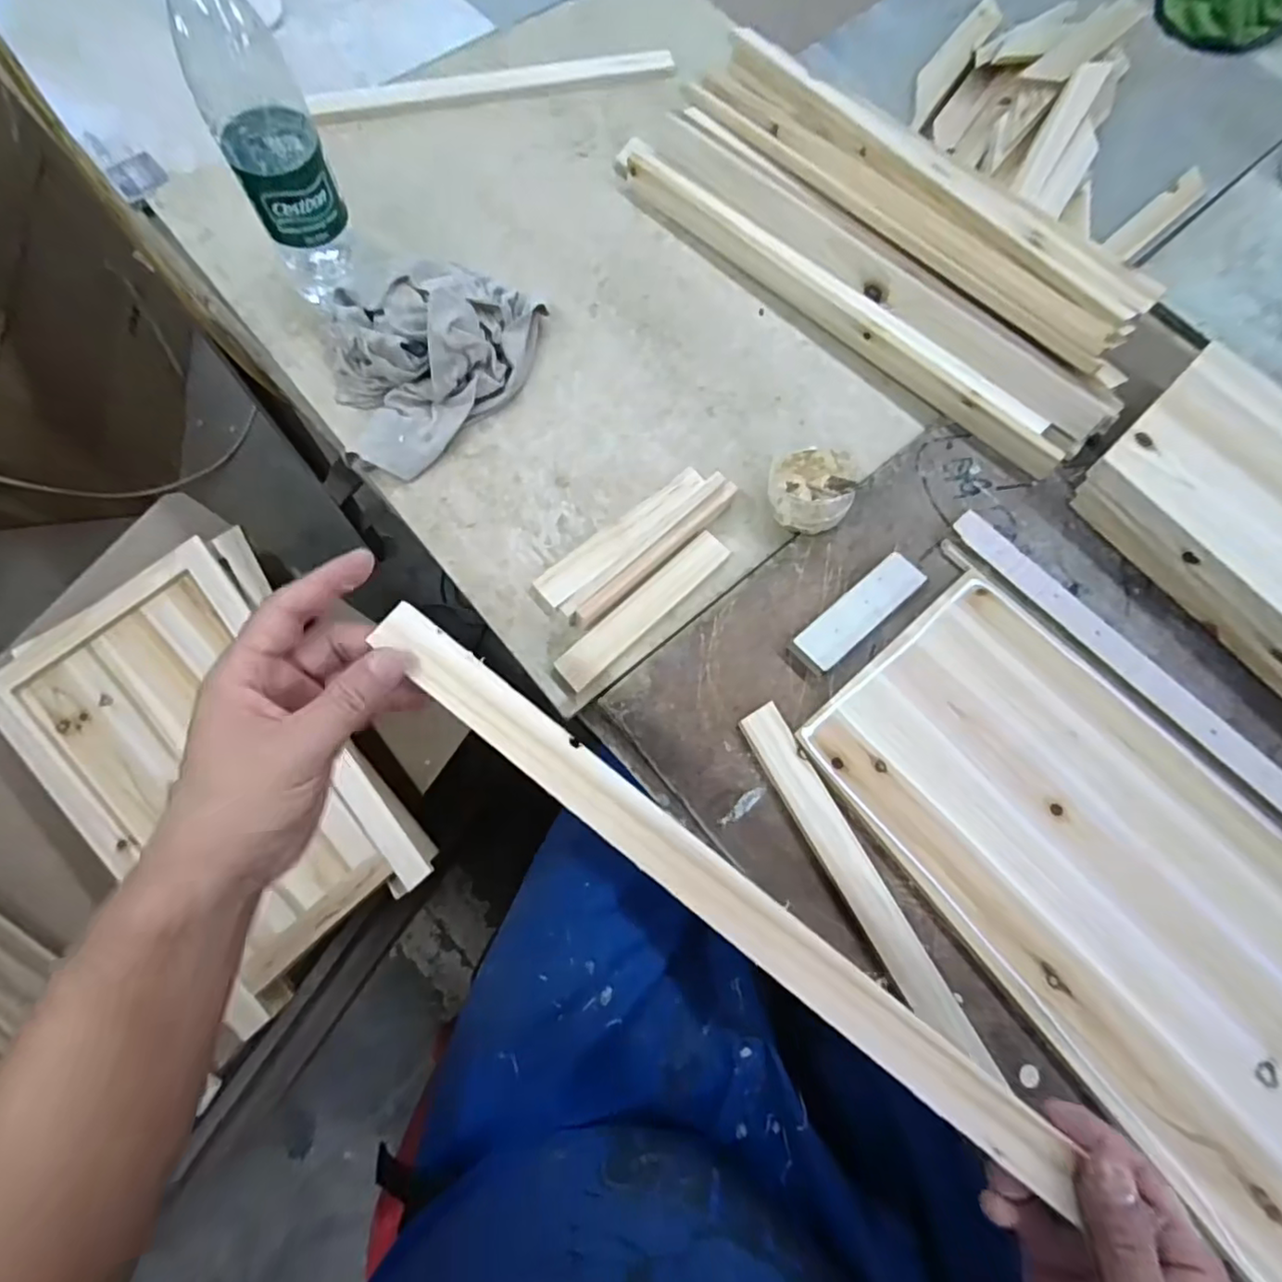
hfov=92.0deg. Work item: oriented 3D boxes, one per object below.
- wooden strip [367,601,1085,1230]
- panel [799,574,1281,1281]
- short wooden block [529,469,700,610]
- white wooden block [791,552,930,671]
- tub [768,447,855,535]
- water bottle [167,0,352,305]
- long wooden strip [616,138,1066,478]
[{"bbox_3d":[0.032,0.116,0.300,0.402,0.009,0.028,39,76,5],"label":"wooden strip"},{"bbox_3d":[0.318,0.160,0.410,0.225,0.013,0.418,-39,78,-12],"label":"panel"},{"bbox_3d":[-0.013,-0.080,0.469,0.155,0.018,0.028,-39,78,-12],"label":"short wooden block"},{"bbox_3d":[0.160,-0.021,0.455,0.112,0.017,0.033,-39,78,-12],"label":"white wooden block"},{"bbox_3d":[0.131,-0.117,0.484,0.066,0.030,0.071,1,73,-2],"label":"tub"},{"bbox_3d":[-0.249,-0.334,0.418,0.061,0.223,0.055,-28,76,-10],"label":"water bottle"},{"bbox_3d":[0.163,-0.300,0.543,0.464,0.027,0.043,42,76,10],"label":"long wooden strip"}]

